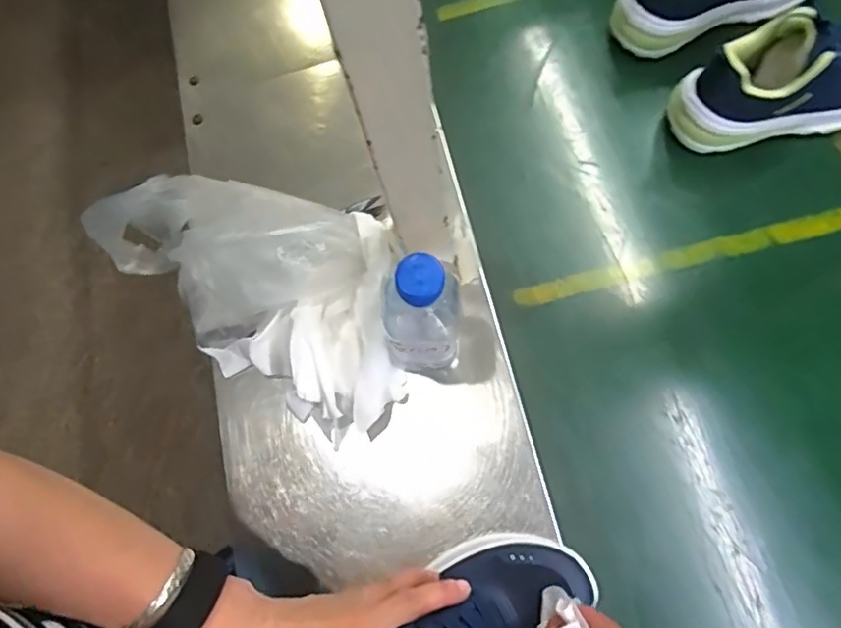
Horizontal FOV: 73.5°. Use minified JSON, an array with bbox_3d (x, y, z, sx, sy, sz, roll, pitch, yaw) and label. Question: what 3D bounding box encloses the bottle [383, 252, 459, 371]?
[{"bbox_3d":[0.000,0.013,0.429,0.049,0.168,0.049,0,72,0],"label":"bottle"}]

